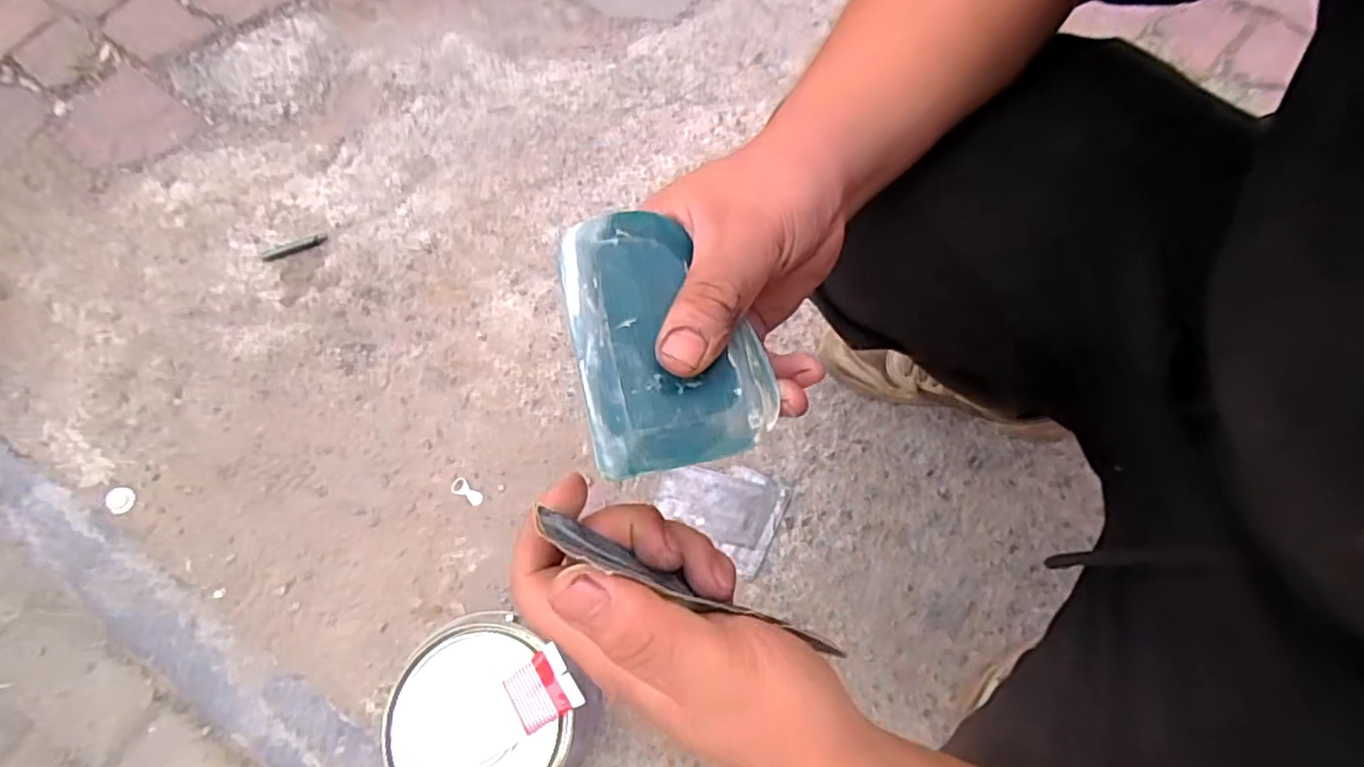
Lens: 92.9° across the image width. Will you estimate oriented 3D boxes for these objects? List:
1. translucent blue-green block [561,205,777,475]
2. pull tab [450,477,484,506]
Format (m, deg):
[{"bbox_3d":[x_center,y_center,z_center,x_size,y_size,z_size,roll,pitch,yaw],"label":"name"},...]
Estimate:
[{"bbox_3d":[-0.006,-0.019,0.240,0.066,0.014,0.100,-13,71,-3],"label":"translucent blue-green block"},{"bbox_3d":[-0.256,0.129,0.772,0.043,0.004,0.020,33,75,12],"label":"pull tab"}]

